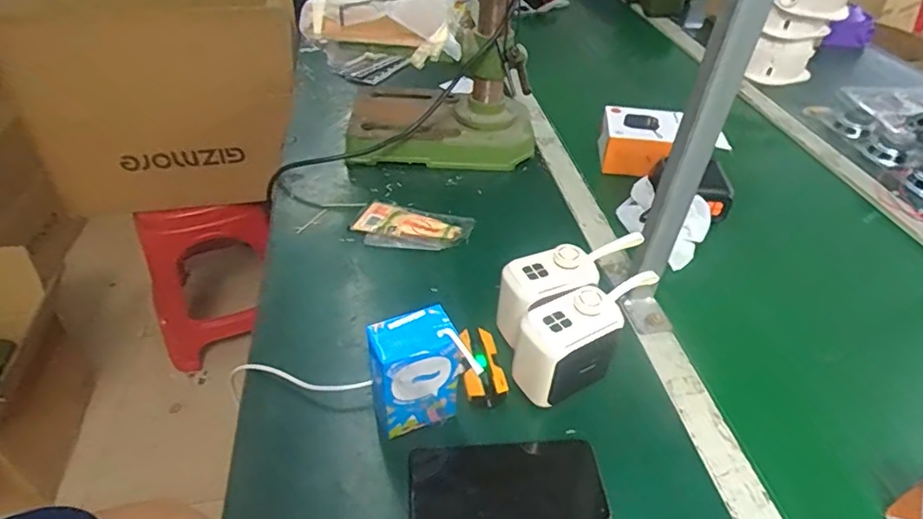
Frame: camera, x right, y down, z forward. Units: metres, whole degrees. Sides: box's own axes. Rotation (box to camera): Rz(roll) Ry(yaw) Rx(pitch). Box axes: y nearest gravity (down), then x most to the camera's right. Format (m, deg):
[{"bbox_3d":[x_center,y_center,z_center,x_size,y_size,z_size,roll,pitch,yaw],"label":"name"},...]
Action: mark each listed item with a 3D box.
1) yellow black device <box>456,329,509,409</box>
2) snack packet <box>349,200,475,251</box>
[{"bbox_3d":[0.018,0.101,0.530,0.037,0.018,0.078,-4,42,-9],"label":"yellow black device"},{"bbox_3d":[-0.062,-0.040,0.703,0.145,0.012,0.076,12,42,9],"label":"snack packet"}]

